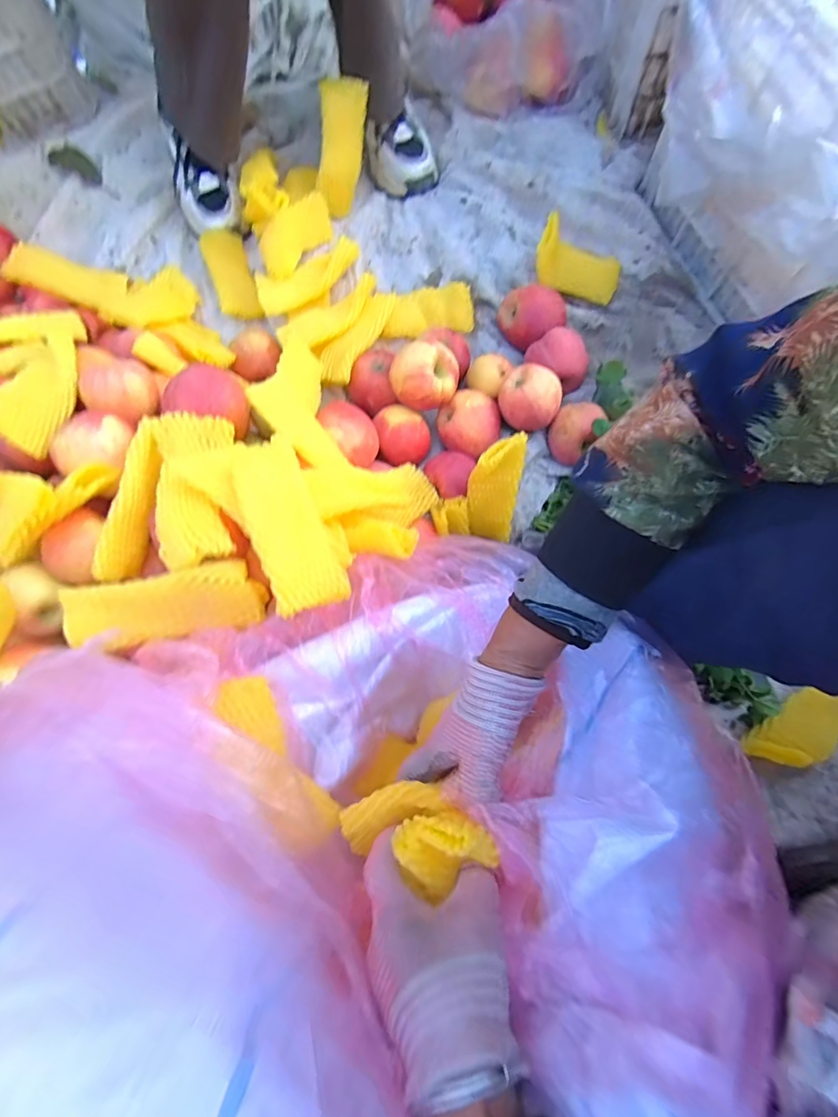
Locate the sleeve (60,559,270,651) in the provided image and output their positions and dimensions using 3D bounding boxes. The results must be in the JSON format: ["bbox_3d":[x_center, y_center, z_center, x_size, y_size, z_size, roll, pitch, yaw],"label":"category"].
[{"bbox_3d":[-0.218,0.042,0.418,0.159,0.016,0.060,-12,113,-4],"label":"sleeve"}]

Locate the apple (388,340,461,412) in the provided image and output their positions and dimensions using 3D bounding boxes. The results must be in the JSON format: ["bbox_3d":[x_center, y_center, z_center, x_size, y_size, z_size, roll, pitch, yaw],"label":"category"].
[{"bbox_3d":[0.012,-0.220,0.596,0.082,0.062,0.078,0,77,0],"label":"apple"}]

